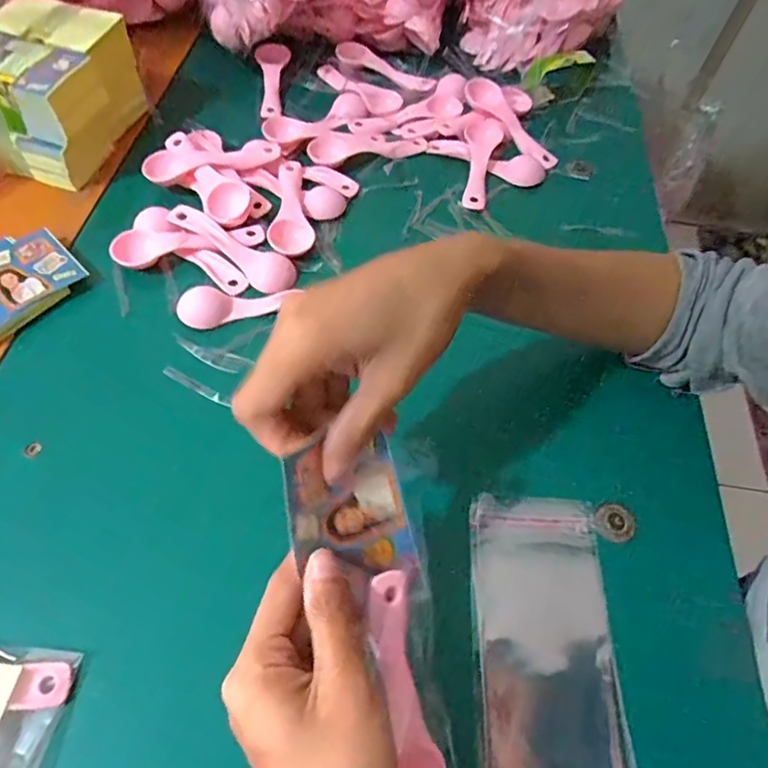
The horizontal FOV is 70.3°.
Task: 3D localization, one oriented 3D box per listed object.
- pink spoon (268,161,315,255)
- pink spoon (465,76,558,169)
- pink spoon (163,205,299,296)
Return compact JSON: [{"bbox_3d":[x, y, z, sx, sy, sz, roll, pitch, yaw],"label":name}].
[{"bbox_3d":[-0.077,-0.152,0.453,0.033,0.012,0.112,-3,59,-4],"label":"pink spoon"},{"bbox_3d":[0.120,-0.247,0.514,0.032,0.013,0.115,-33,78,-20],"label":"pink spoon"},{"bbox_3d":[-0.115,-0.109,0.425,0.115,0.014,0.033,33,63,16],"label":"pink spoon"}]

